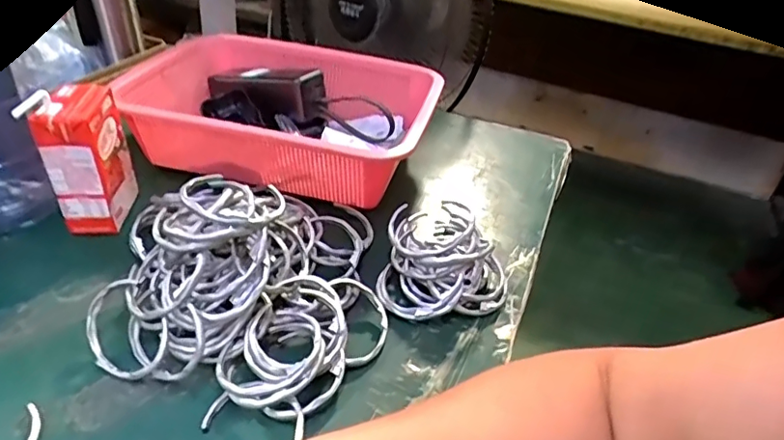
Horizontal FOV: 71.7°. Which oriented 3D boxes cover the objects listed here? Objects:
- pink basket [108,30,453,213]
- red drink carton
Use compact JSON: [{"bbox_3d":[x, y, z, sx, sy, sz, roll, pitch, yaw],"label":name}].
[{"bbox_3d":[-0.107,-0.112,0.573,0.302,0.081,0.210,14,36,10],"label":"pink basket"},{"bbox_3d":[-0.253,-0.049,0.453,0.043,0.117,0.073,1,36,-6],"label":"red drink carton"}]

